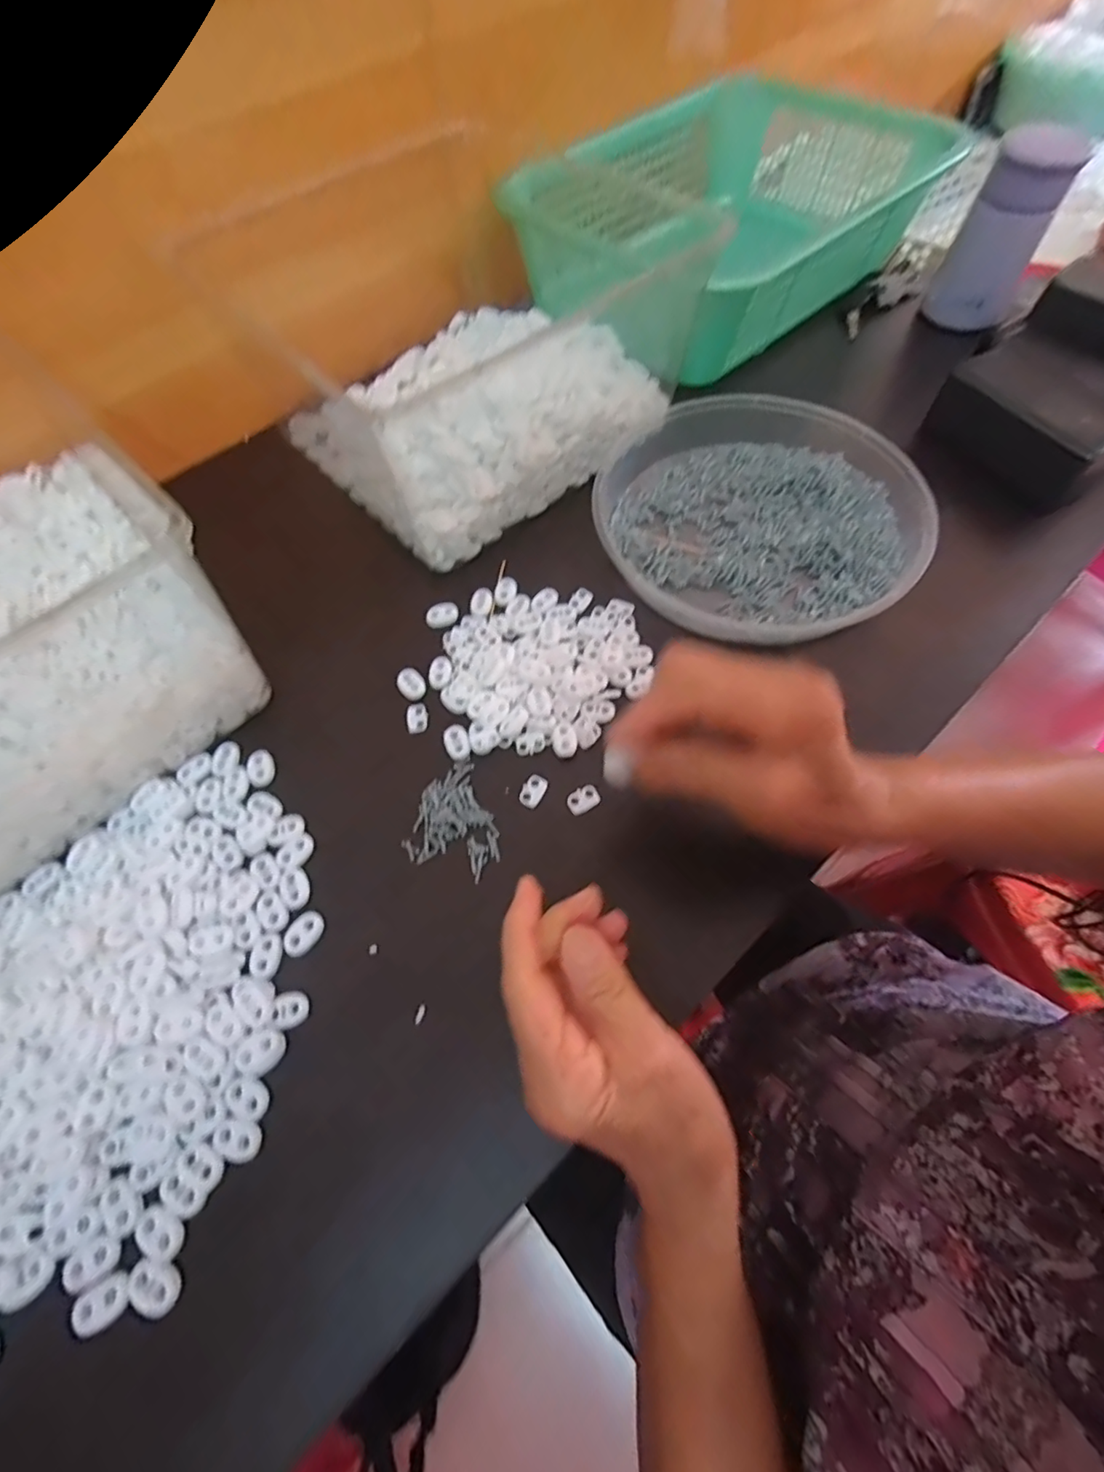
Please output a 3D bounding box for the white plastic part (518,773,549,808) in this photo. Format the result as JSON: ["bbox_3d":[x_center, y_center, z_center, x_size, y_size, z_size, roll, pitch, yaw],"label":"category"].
[{"bbox_3d":[-0.012,0.033,0.345,0.014,0.004,0.021,25,66,14],"label":"white plastic part"}]

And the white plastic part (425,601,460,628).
[{"bbox_3d":[-0.080,-0.089,0.408,0.024,0.005,0.018,-12,63,-4],"label":"white plastic part"}]

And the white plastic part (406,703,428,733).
[{"bbox_3d":[-0.089,-0.012,0.373,0.014,0.004,0.021,-14,63,-5],"label":"white plastic part"}]

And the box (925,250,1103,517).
[{"bbox_3d":[0.406,-0.270,0.450,0.168,0.094,0.131,-36,67,-15],"label":"box"}]

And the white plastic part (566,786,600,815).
[{"bbox_3d":[0.019,0.038,0.340,0.020,0.004,0.014,-29,65,-12],"label":"white plastic part"}]

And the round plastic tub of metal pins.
[{"bbox_3d":[0.148,-0.172,0.420,0.225,0.035,0.220,-1,63,2],"label":"round plastic tub of metal pins"}]

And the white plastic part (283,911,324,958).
[{"bbox_3d":[-0.136,0.107,0.308,0.019,0.004,0.024,29,67,16],"label":"white plastic part"}]

